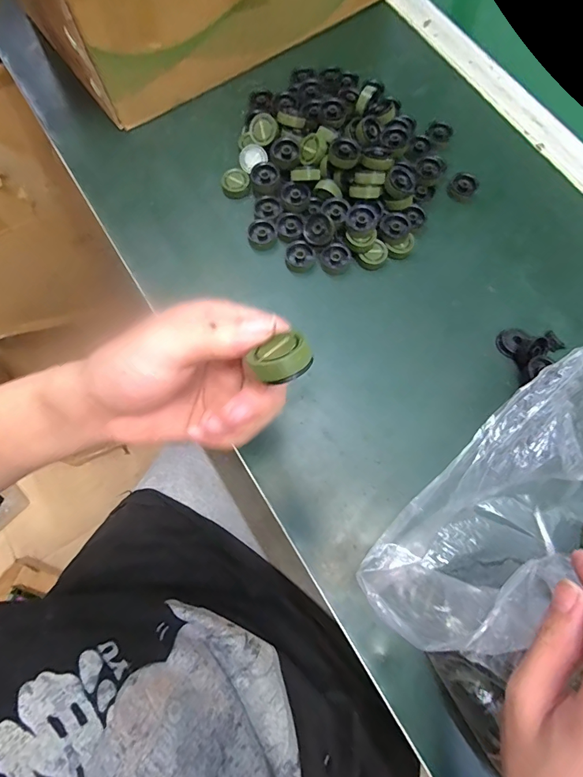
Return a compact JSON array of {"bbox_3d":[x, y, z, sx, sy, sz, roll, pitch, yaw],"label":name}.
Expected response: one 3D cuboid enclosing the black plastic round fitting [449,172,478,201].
[{"bbox_3d":[0.159,-0.187,0.367,0.023,0.013,0.019,28,75,8],"label":"black plastic round fitting"}]

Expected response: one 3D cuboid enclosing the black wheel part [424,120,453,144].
[{"bbox_3d":[0.143,-0.247,0.384,0.024,0.007,0.024,0,73,-1],"label":"black wheel part"}]

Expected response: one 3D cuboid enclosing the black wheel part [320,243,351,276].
[{"bbox_3d":[0.038,-0.113,0.347,0.023,0.012,0.024,0,73,-1],"label":"black wheel part"}]

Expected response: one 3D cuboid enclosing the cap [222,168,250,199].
[{"bbox_3d":[-0.052,-0.190,0.370,0.025,0.012,0.028,-10,74,-4],"label":"cap"}]

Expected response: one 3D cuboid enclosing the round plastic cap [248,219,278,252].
[{"bbox_3d":[-0.026,-0.137,0.355,0.024,0.007,0.028,-10,74,-3],"label":"round plastic cap"}]

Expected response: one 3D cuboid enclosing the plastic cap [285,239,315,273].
[{"bbox_3d":[0.008,-0.116,0.347,0.024,0.010,0.026,0,73,-1],"label":"plastic cap"}]

